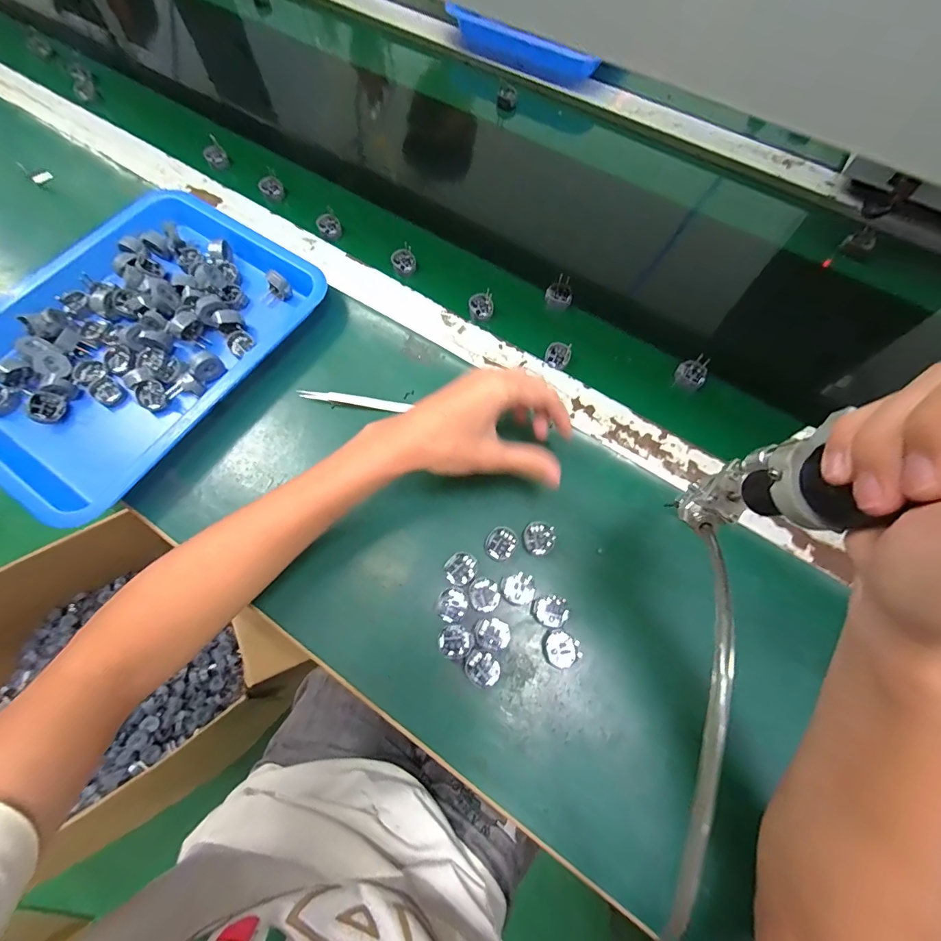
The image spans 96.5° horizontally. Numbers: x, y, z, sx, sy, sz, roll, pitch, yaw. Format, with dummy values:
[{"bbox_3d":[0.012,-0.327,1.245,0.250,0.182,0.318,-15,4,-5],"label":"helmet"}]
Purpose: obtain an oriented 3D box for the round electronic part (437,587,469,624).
[{"bbox_3d":[-0.014,0.111,0.346,0.024,0.014,0.026,0,69,0],"label":"round electronic part"}]

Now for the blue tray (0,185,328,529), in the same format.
[{"bbox_3d":[-0.336,-0.137,0.423,0.256,0.040,0.340,30,72,11],"label":"blue tray"}]

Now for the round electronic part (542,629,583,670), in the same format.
[{"bbox_3d":[0.071,0.140,0.331,0.026,0.004,0.028,0,69,0],"label":"round electronic part"}]

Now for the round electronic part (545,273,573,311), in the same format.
[{"bbox_3d":[0.100,-0.199,0.468,0.029,0.022,0.032,13,69,5],"label":"round electronic part"}]

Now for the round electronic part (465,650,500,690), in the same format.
[{"bbox_3d":[0.009,0.154,0.325,0.025,0.005,0.027,0,69,0],"label":"round electronic part"}]

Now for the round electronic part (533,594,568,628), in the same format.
[{"bbox_3d":[0.065,0.113,0.339,0.028,0.004,0.024,-3,69,-1],"label":"round electronic part"}]

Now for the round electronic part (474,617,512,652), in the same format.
[{"bbox_3d":[0.018,0.129,0.331,0.028,0.004,0.024,-1,69,0],"label":"round electronic part"}]

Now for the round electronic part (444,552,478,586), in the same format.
[{"bbox_3d":[-0.008,0.084,0.355,0.026,0.012,0.028,0,69,0],"label":"round electronic part"}]

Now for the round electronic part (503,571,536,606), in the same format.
[{"bbox_3d":[0.040,0.098,0.345,0.025,0.004,0.024,0,69,0],"label":"round electronic part"}]

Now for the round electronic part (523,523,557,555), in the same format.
[{"bbox_3d":[0.059,0.059,0.363,0.027,0.006,0.027,0,69,0],"label":"round electronic part"}]

